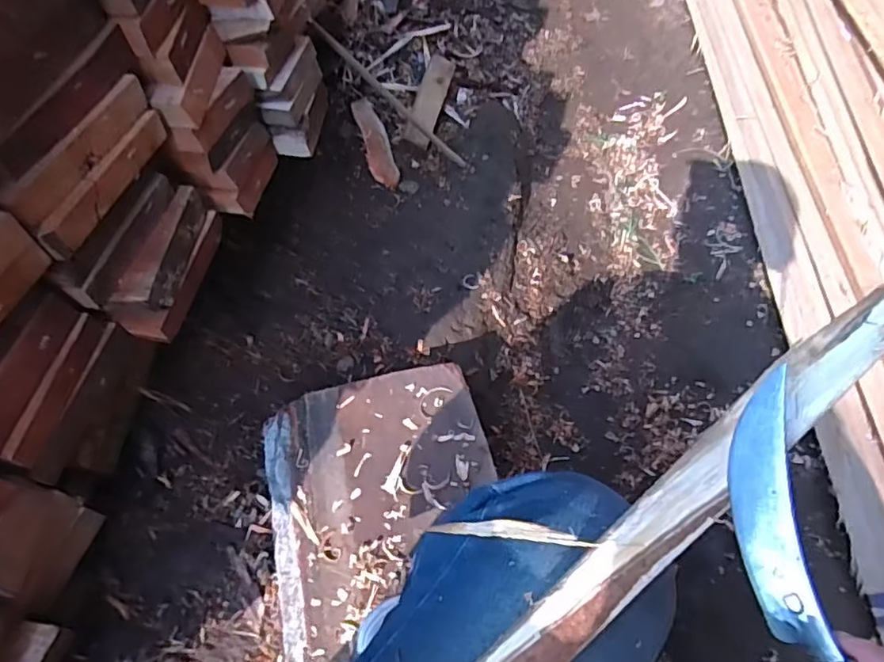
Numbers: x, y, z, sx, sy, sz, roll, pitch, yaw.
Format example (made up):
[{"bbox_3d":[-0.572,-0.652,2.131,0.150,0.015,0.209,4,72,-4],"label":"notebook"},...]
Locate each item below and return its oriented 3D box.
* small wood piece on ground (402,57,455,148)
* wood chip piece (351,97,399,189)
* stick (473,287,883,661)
[{"bbox_3d":[-0.026,-0.492,1.223,0.059,0.026,0.218,18,76,-3],"label":"small wood piece on ground"},{"bbox_3d":[-0.142,-0.401,1.220,0.054,0.014,0.251,-17,67,-4],"label":"wood chip piece"},{"bbox_3d":[0.082,0.107,0.261,0.375,0.024,0.027,-45,71,1],"label":"stick"}]

